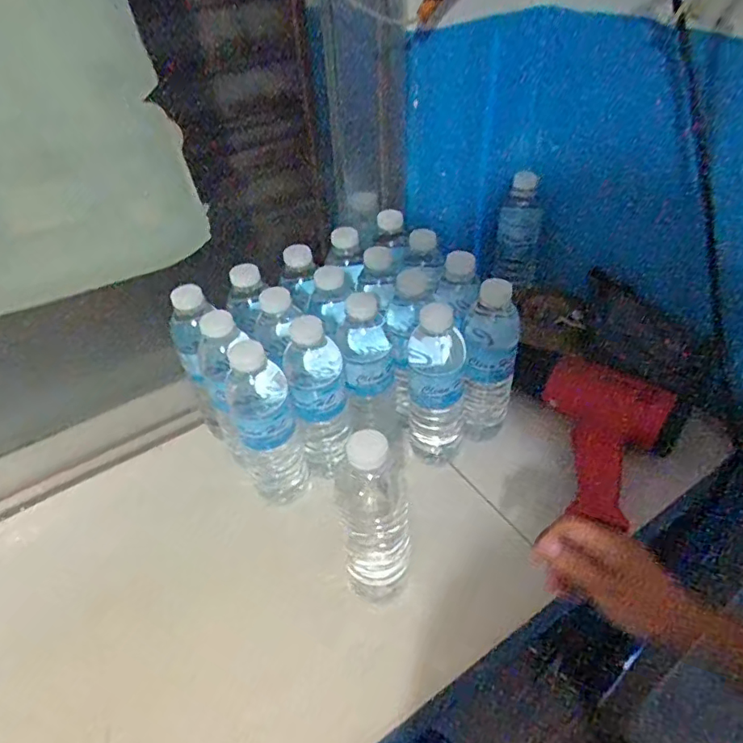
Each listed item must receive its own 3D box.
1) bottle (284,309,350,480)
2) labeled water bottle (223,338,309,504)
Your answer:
[{"bbox_3d":[-0.056,0.030,0.582,0.059,0.190,0.063,-12,43,-10],"label":"bottle"},{"bbox_3d":[-0.109,0.055,0.567,0.066,0.210,0.074,-16,44,-14],"label":"labeled water bottle"}]

